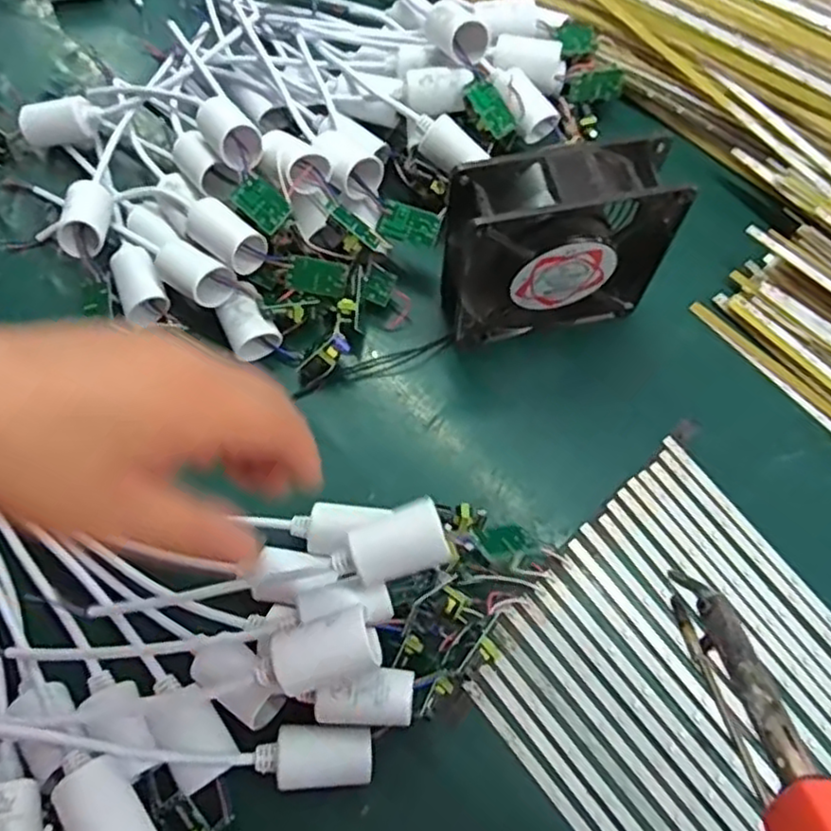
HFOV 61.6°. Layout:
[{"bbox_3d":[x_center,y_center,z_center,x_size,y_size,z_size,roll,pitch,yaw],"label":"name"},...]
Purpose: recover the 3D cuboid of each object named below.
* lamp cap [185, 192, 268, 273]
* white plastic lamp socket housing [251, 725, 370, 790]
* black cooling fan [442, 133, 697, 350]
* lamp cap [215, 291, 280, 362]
[{"bbox_3d":[-0.113,-0.105,0.415,0.027,0.032,0.048,-42,73,-17],"label":"lamp cap"},{"bbox_3d":[-0.047,0.162,0.335,0.053,0.030,0.026,-1,66,-1],"label":"white plastic lamp socket housing"},{"bbox_3d":[0.078,-0.093,0.395,0.121,0.119,0.039,-12,67,-5],"label":"black cooling fan"},{"bbox_3d":[-0.102,-0.054,0.425,0.028,0.024,0.033,-29,70,-12],"label":"lamp cap"}]

